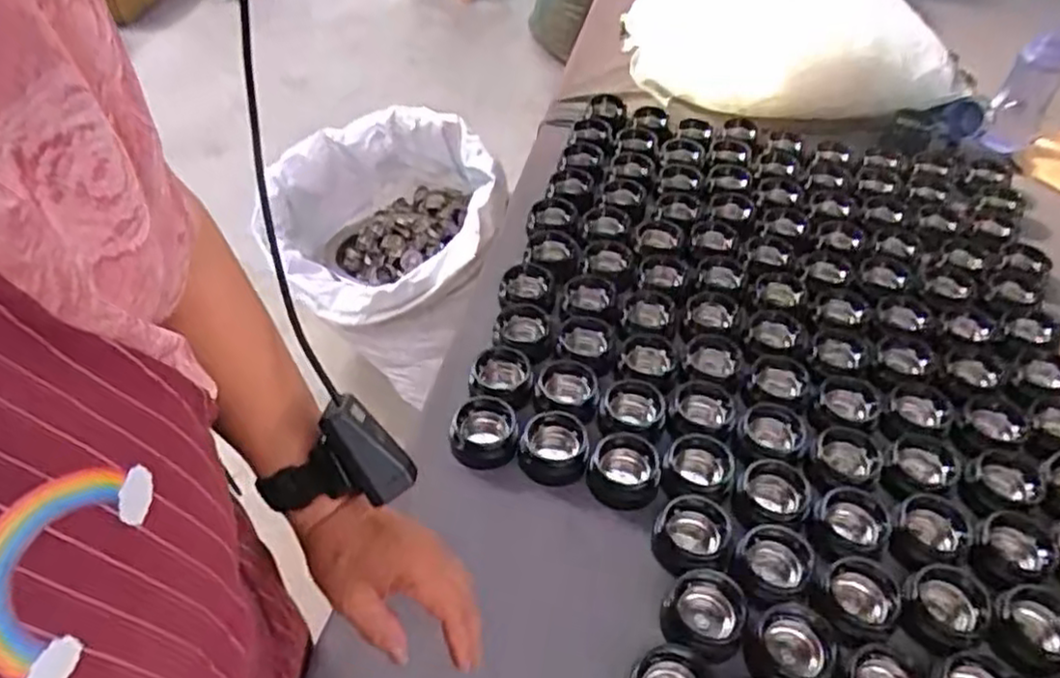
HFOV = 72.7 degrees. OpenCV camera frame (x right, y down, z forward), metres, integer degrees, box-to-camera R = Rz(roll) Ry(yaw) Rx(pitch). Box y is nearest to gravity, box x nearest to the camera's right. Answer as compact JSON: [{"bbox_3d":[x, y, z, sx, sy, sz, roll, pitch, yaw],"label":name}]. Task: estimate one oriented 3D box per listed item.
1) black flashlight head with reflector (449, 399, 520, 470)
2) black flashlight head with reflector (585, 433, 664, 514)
[{"bbox_3d":[-0.042,0.089,0.692,0.062,0.030,0.065,5,46,2],"label":"black flashlight head with reflector"},{"bbox_3d":[0.088,0.118,0.664,0.064,0.030,0.066,13,47,9],"label":"black flashlight head with reflector"}]

